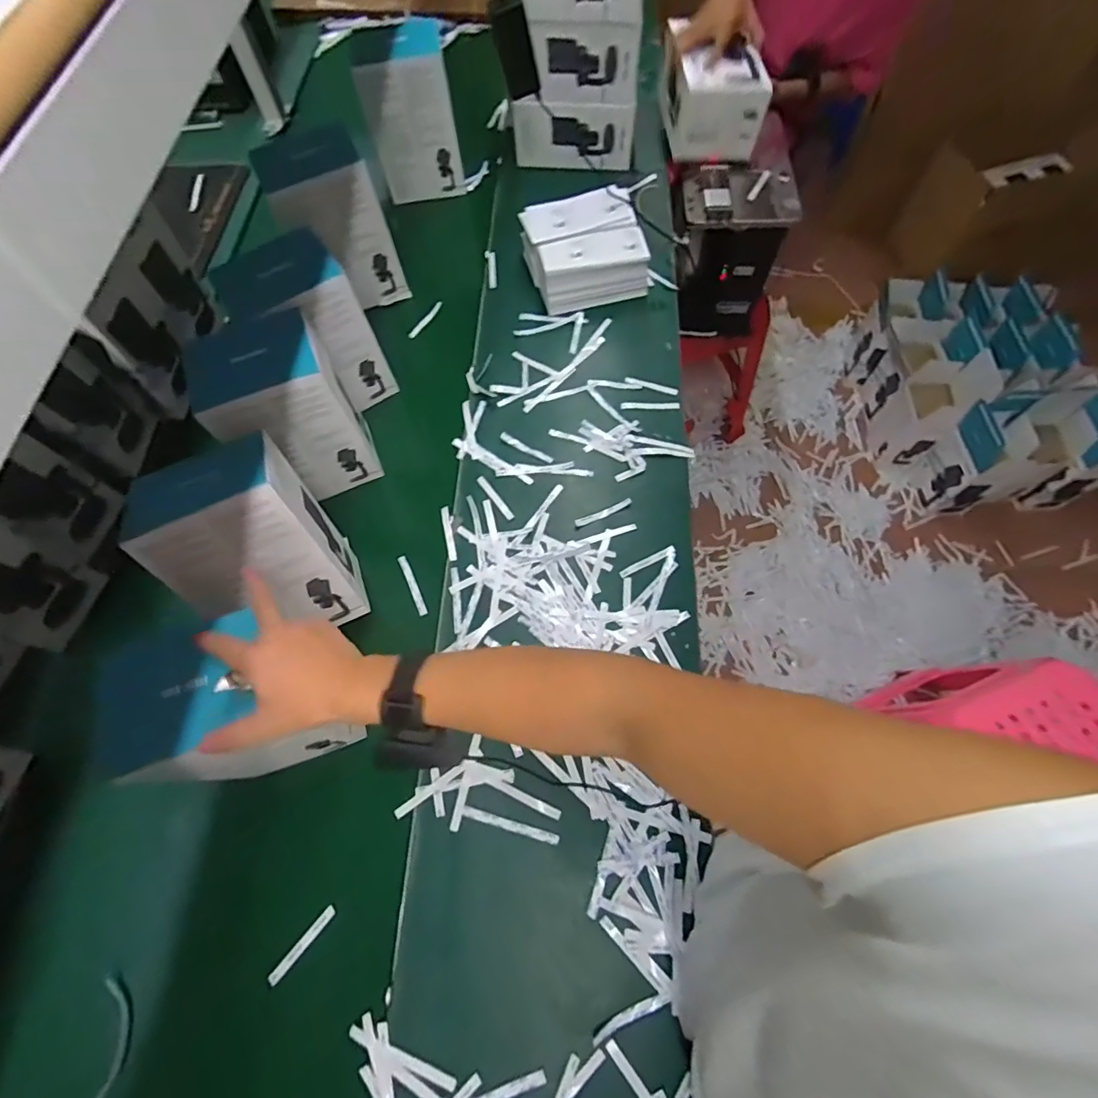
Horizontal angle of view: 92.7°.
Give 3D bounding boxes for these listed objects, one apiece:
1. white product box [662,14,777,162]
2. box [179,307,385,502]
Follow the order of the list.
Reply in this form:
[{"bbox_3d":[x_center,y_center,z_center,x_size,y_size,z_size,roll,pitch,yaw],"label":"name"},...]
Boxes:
[{"bbox_3d":[0.305,-0.849,0.978,0.153,0.122,0.223,-4,68,0],"label":"white product box"},{"bbox_3d":[-0.345,-0.177,0.713,0.146,0.219,0.133,-25,69,-9],"label":"box"}]

